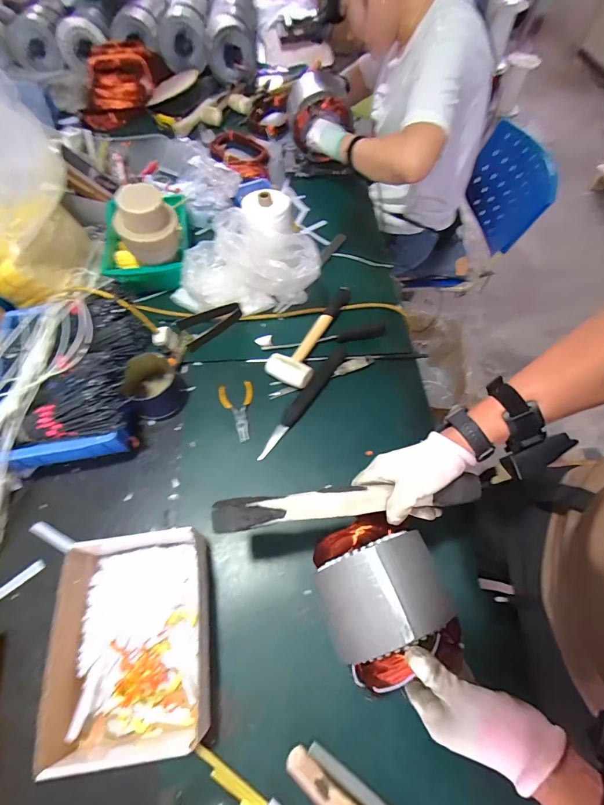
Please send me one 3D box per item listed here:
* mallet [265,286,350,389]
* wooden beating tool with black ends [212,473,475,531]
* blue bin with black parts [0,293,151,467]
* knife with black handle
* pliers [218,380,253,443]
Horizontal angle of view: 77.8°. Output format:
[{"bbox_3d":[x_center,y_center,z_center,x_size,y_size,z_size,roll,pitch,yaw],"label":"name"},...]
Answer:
[{"bbox_3d":[0.017,-0.148,0.759,0.090,0.044,0.267,20,62,9],"label":"mallet"},{"bbox_3d":[0.053,0.117,0.443,0.311,0.020,0.036,-5,61,-2],"label":"wooden beating tool with black ends"},{"bbox_3d":[-0.389,-0.043,0.641,0.253,0.134,0.287,-6,62,-5],"label":"blue bin with black parts"},{"bbox_3d":[0.004,-0.006,0.694,0.031,0.019,0.260,31,65,14],"label":"knife with black handle"},{"bbox_3d":[-0.111,0.014,0.686,0.062,0.007,0.115,-16,63,-10],"label":"pliers"}]

